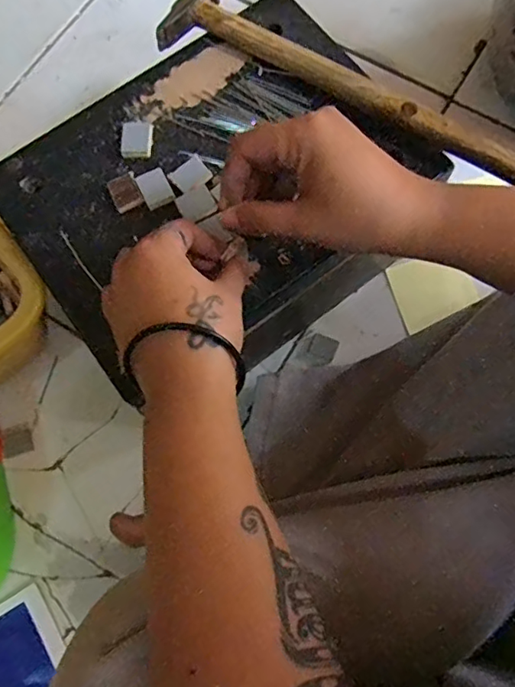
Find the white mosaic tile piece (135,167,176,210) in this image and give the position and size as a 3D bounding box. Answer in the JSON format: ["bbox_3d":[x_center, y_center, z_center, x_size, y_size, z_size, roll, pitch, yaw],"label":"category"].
[{"bbox_3d":[-0.071,-0.108,0.372,0.020,0.004,0.028,-26,75,-5],"label":"white mosaic tile piece"}]

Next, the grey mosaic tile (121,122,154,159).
[{"bbox_3d":[-0.085,-0.144,0.378,0.022,0.004,0.029,1,74,2],"label":"grey mosaic tile"}]

